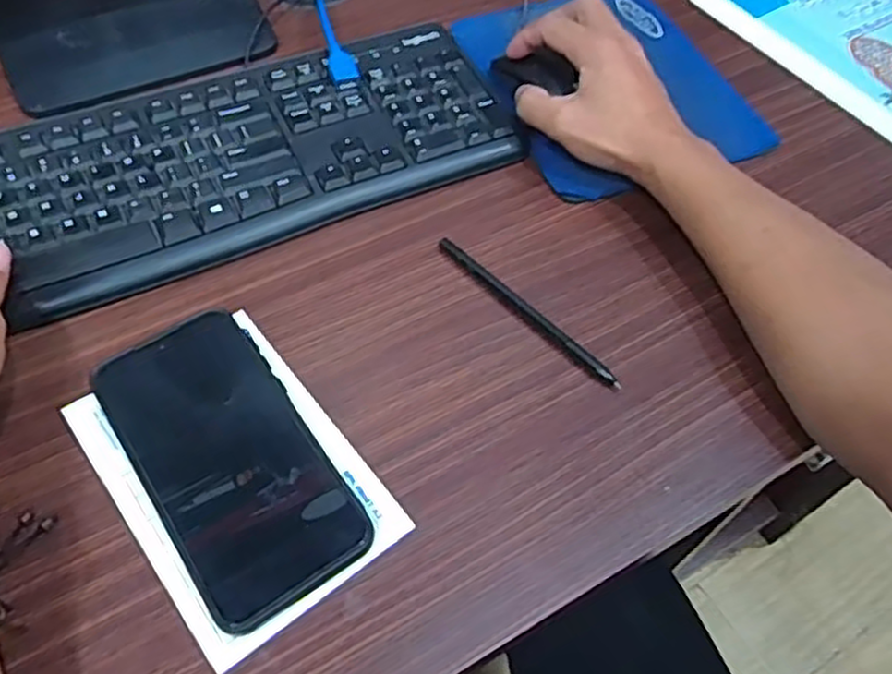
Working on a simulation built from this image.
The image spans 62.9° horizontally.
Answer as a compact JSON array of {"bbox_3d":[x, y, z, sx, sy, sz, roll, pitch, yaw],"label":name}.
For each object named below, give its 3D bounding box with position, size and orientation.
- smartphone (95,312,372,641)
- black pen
[{"bbox_3d":[-0.108,0.059,0.363,0.080,0.015,0.159,-30,64,-21],"label":"smartphone"},{"bbox_3d":[0.046,-0.016,0.424,0.009,0.008,0.139,-38,68,-25],"label":"black pen"}]

